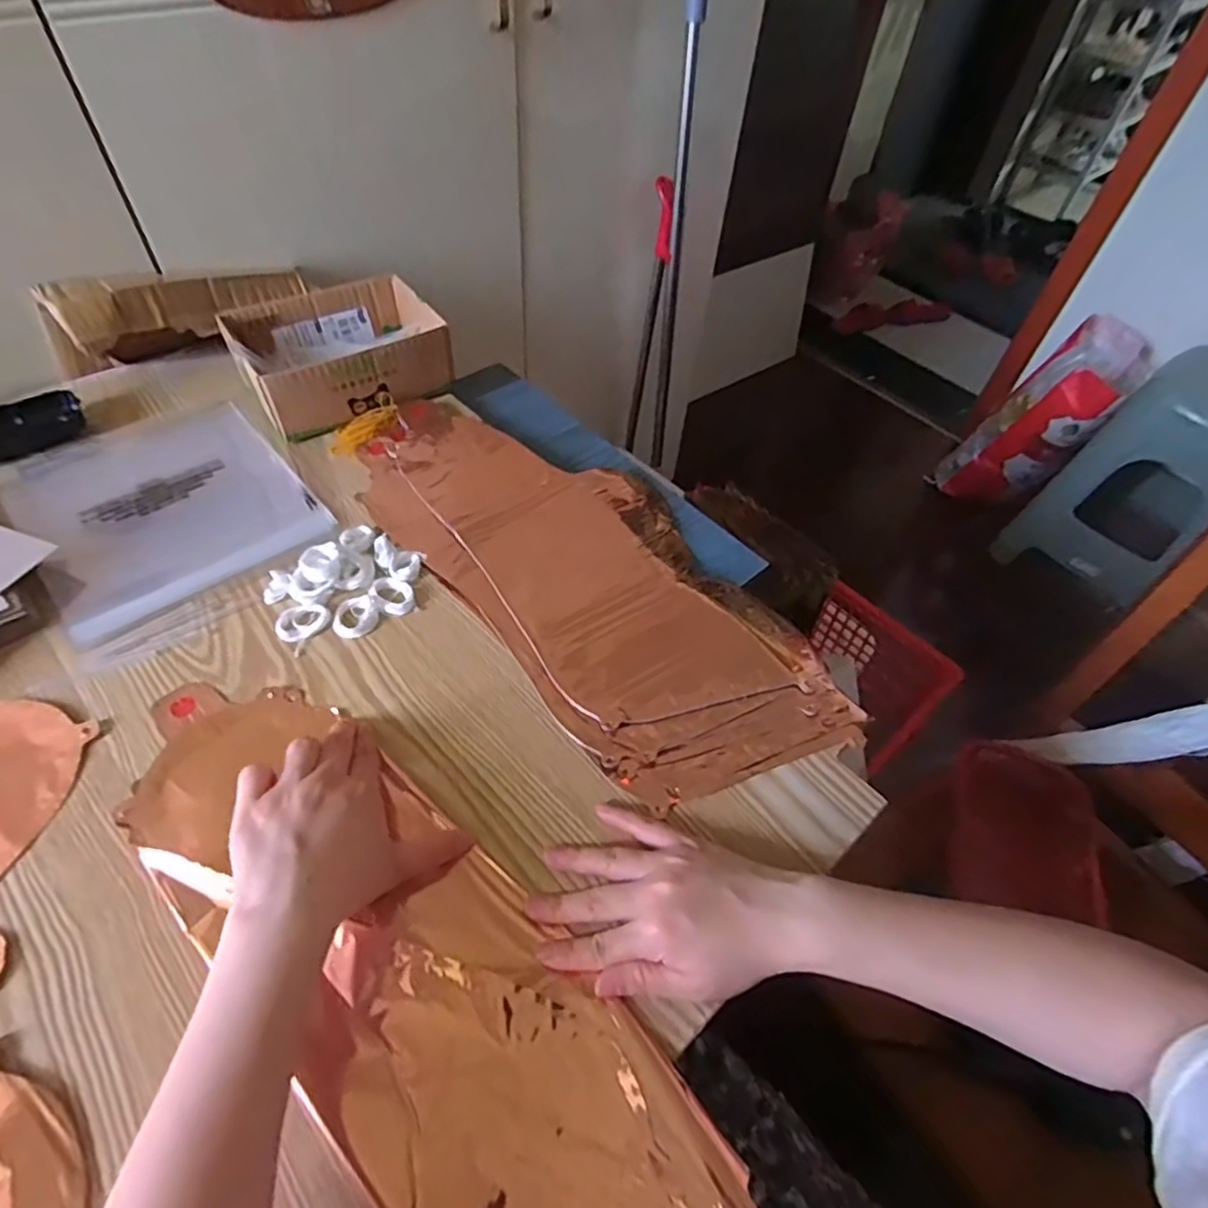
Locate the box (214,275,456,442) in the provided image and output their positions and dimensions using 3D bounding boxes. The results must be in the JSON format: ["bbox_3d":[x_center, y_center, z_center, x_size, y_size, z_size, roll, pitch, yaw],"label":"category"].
[{"bbox_3d":[-0.259,-0.250,0.658,0.182,0.061,0.141,-26,59,-23],"label":"box"}]

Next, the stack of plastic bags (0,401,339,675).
[{"bbox_3d":[-0.365,-0.078,0.562,0.199,0.012,0.265,-33,62,-26],"label":"stack of plastic bags"}]

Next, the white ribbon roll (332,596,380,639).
[{"bbox_3d":[-0.188,0.010,0.506,0.034,0.005,0.033,2,52,-3],"label":"white ribbon roll"}]

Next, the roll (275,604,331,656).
[{"bbox_3d":[-0.227,0.015,0.497,0.032,0.007,0.039,26,54,15],"label":"roll"}]

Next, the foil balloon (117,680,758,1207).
[{"bbox_3d":[-0.124,0.188,0.374,0.433,0.015,0.141,35,58,21],"label":"foil balloon"}]

